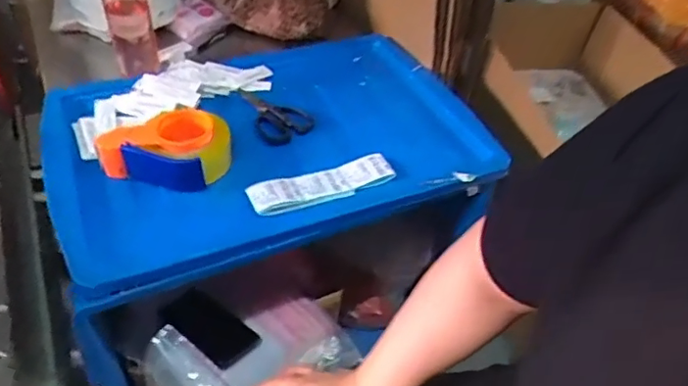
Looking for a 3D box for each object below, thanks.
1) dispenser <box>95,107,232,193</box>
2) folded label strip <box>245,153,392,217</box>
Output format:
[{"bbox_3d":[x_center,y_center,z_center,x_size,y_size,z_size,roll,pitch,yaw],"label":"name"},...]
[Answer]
[{"bbox_3d":[-0.239,-0.062,0.783,0.153,0.069,0.122,13,45,7],"label":"dispenser"},{"bbox_3d":[-0.027,-0.014,0.782,0.208,0.015,0.055,-14,48,-19],"label":"folded label strip"}]

